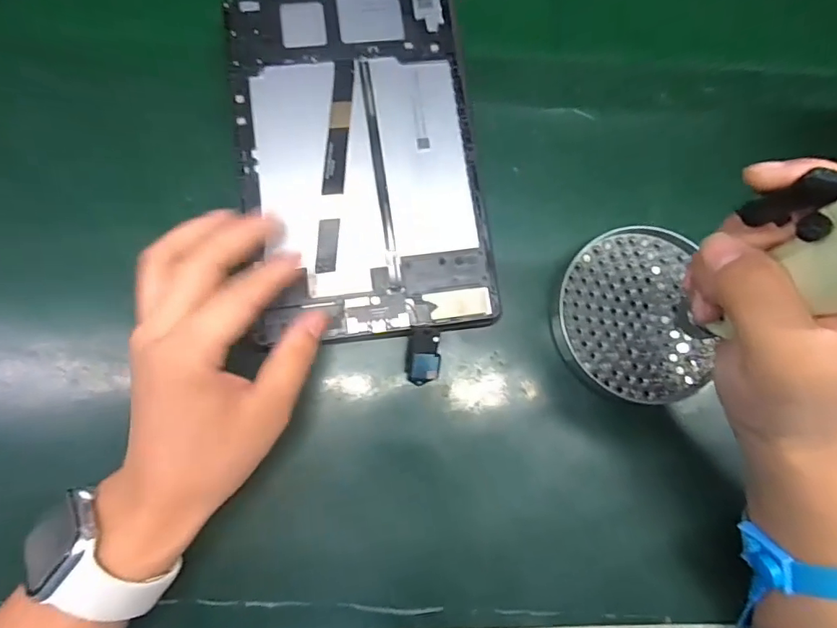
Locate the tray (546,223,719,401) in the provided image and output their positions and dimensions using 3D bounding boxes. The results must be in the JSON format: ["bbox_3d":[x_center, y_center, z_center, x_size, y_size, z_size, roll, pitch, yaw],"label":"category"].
[{"bbox_3d":[0.143,-0.001,0.332,0.100,0.016,0.114,9,79,-2],"label":"tray"}]

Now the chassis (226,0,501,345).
[{"bbox_3d":[-0.037,-0.105,0.316,0.147,0.012,0.237,-7,83,-4],"label":"chassis"}]

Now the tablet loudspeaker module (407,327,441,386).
[{"bbox_3d":[0.004,0.027,0.312,0.020,0.007,0.041,0,118,-4],"label":"tablet loudspeaker module"}]

